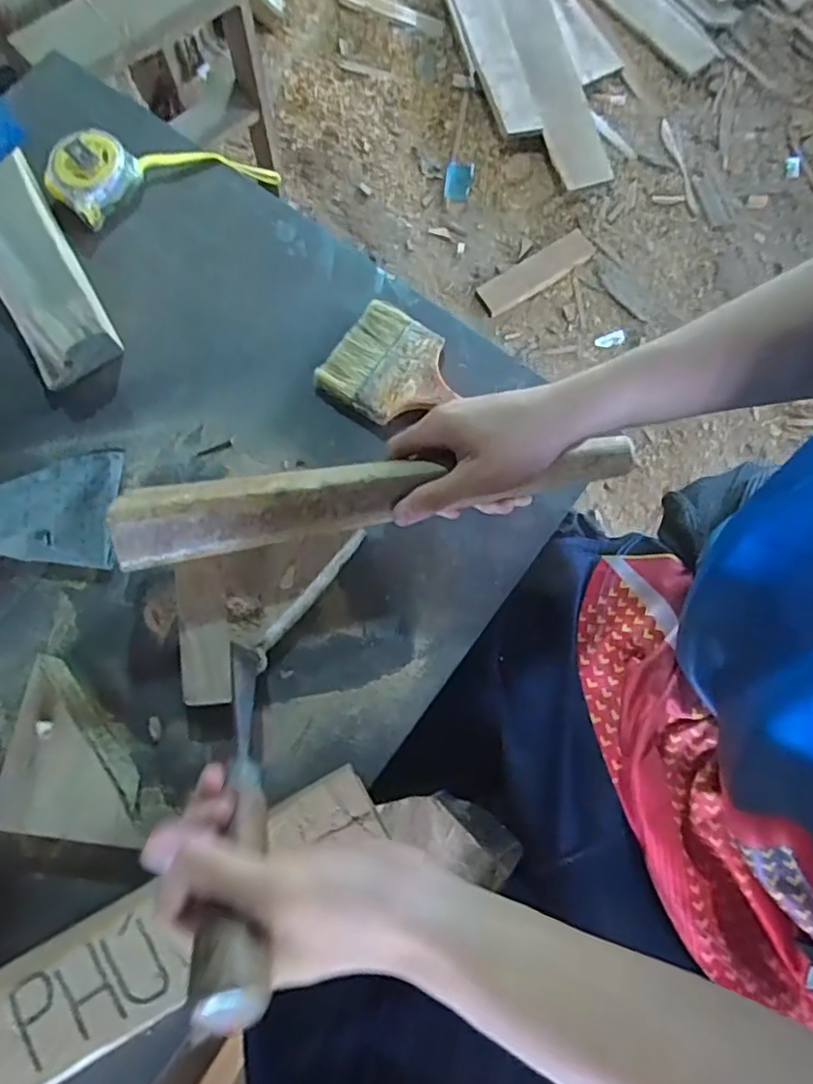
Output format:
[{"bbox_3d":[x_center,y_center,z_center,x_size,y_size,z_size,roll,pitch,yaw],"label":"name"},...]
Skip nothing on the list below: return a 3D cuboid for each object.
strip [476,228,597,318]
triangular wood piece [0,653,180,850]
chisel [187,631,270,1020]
[{"bbox_3d":[0.306,-0.632,1.440,0.303,0.015,0.089,-34,79,-8],"label":"strip"},{"bbox_3d":[-0.218,0.147,0.428,0.106,0.030,0.106,11,77,3],"label":"triangular wood piece"},{"bbox_3d":[-0.086,0.129,0.333,0.029,0.227,0.026,-12,118,-3],"label":"chisel"}]

